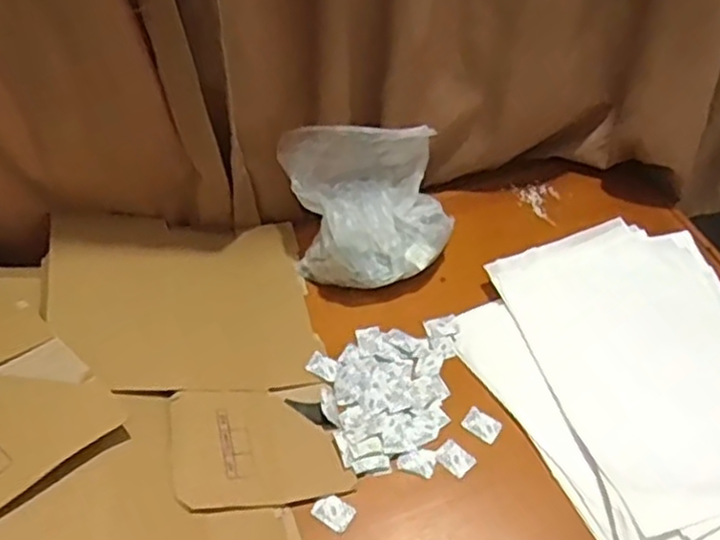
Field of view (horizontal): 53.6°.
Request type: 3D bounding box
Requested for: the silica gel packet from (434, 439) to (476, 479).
[{"bbox_3d":[0.103,0.202,0.766,0.038,0.004,0.030,37,58,27],"label":"silica gel packet"}]

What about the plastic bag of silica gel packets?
[{"bbox_3d":[0.015,-0.081,0.890,0.205,0.152,0.155,-8,50,-8],"label":"plastic bag of silica gel packets"}]

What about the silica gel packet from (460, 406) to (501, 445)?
[{"bbox_3d":[0.135,0.172,0.790,0.041,0.007,0.029,33,57,25],"label":"silica gel packet"}]

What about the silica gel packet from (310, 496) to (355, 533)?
[{"bbox_3d":[-0.027,0.247,0.727,0.041,0.004,0.030,25,54,19],"label":"silica gel packet"}]

